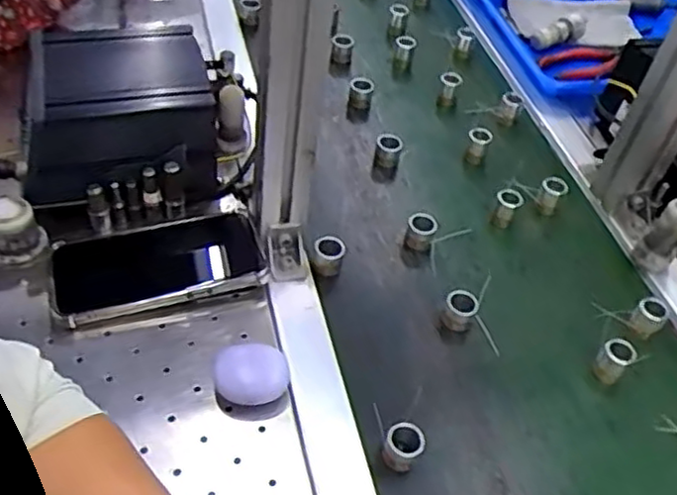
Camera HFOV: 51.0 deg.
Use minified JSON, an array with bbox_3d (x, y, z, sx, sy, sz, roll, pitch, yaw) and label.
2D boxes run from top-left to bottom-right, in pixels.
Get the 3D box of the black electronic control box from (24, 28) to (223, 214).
[{"bbox_3d":[-0.180,-0.111,0.605,0.153,0.103,0.127,-4,49,-14],"label":"black electronic control box"}]

